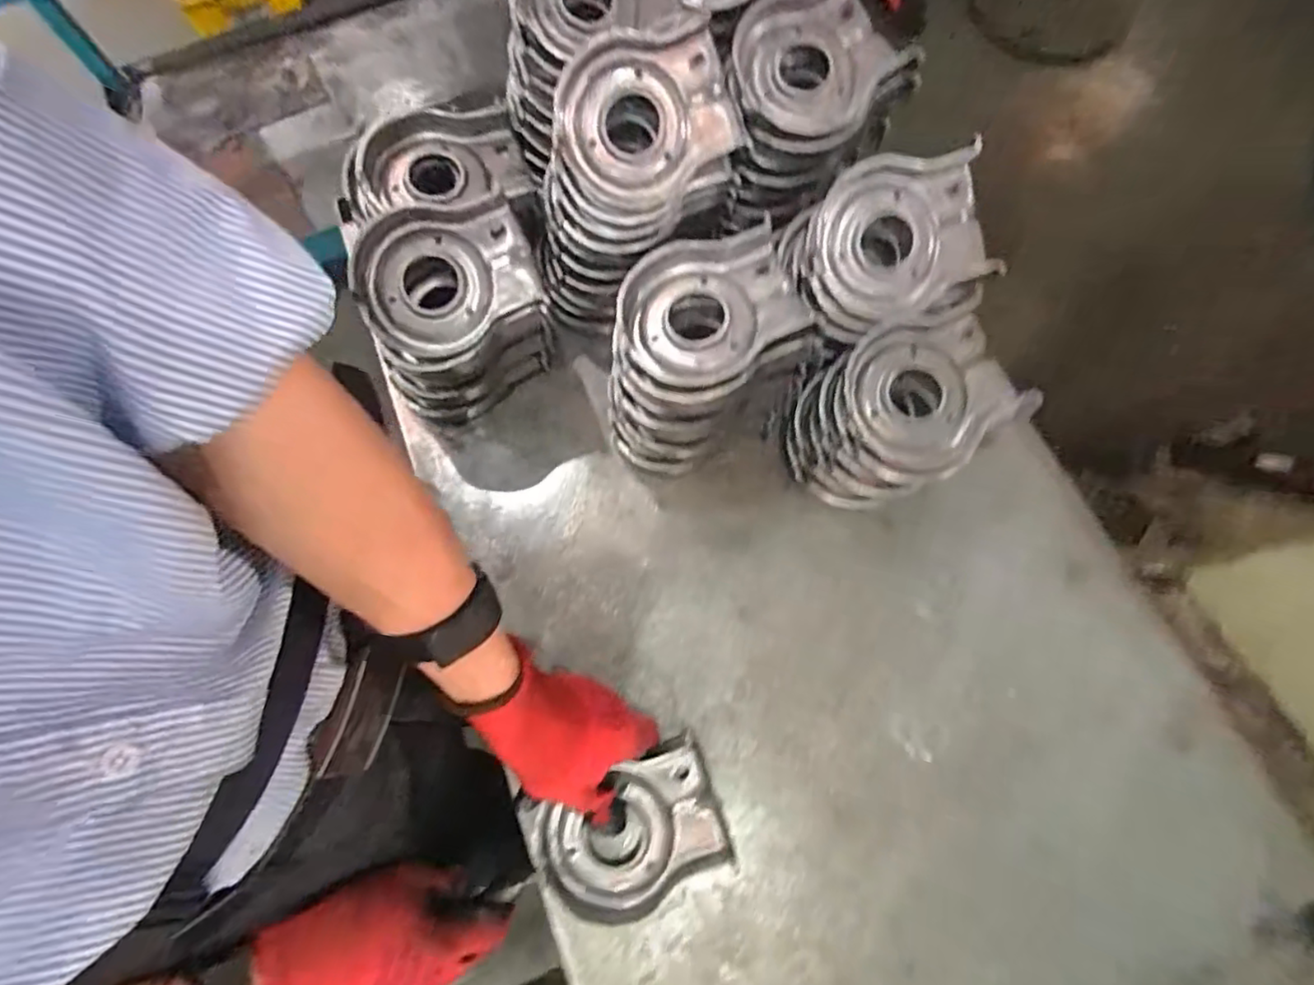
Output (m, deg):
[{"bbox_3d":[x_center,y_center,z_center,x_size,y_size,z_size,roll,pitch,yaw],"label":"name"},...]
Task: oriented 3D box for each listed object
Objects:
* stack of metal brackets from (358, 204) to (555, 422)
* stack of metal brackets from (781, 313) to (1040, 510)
[{"bbox_3d":[-0.148,-0.128,0.501,0.132,0.147,0.098,-10,71,-2],"label":"stack of metal brackets"},{"bbox_3d":[0.181,-0.053,0.487,0.144,0.113,0.111,-29,72,-9],"label":"stack of metal brackets"}]

